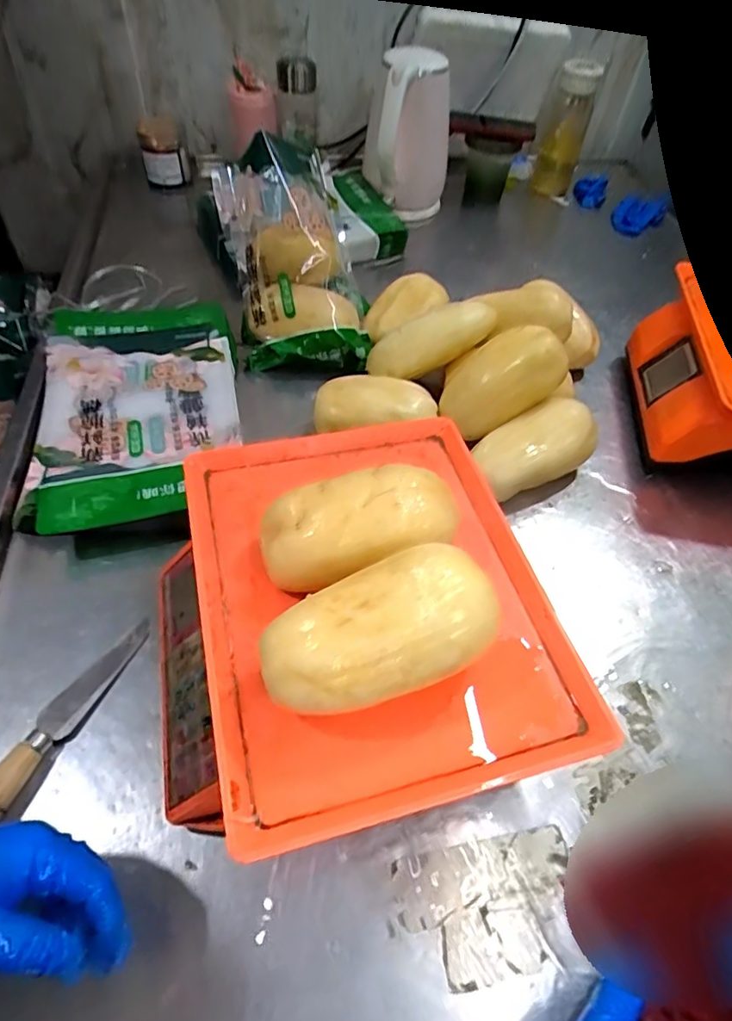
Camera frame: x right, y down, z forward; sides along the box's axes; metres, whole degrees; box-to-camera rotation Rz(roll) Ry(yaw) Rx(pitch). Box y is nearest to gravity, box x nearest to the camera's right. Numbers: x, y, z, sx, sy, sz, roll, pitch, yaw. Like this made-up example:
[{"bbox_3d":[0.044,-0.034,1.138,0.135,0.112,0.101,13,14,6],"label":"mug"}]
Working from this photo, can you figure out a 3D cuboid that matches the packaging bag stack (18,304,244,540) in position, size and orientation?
[{"bbox_3d":[-0.259,-0.113,0.640,0.225,0.054,0.351,-8,53,-10],"label":"packaging bag stack"}]

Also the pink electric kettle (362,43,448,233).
[{"bbox_3d":[0.072,-0.646,0.988,0.149,0.259,0.158,6,51,1],"label":"pink electric kettle"}]

